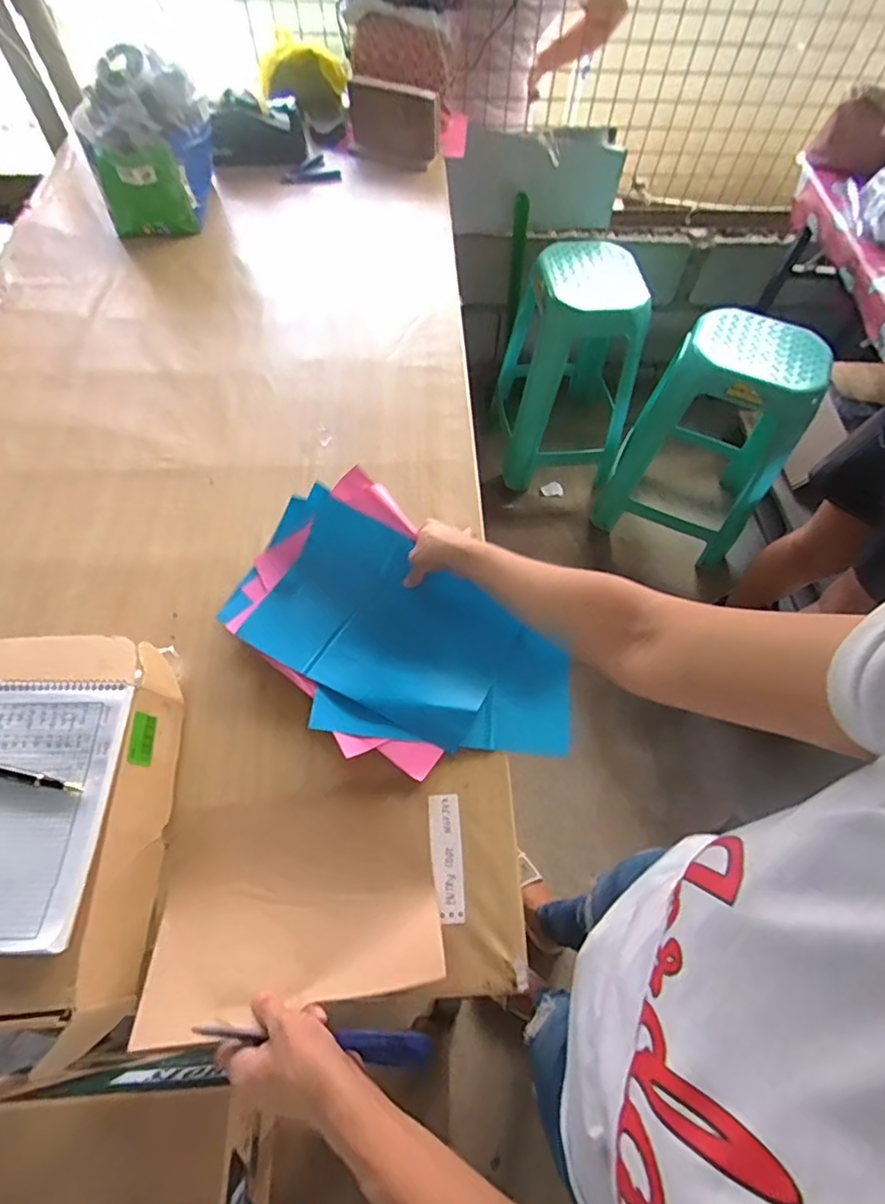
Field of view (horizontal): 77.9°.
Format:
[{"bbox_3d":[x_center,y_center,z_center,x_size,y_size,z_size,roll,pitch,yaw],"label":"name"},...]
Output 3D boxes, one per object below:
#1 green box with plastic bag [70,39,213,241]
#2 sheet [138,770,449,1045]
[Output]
[{"bbox_3d":[-0.521,-0.808,0.988,0.222,0.231,0.145,-19,63,-13],"label":"green box with plastic bag"},{"bbox_3d":[-0.131,0.267,0.511,0.251,0.049,0.179,-8,59,-7],"label":"sheet"}]

